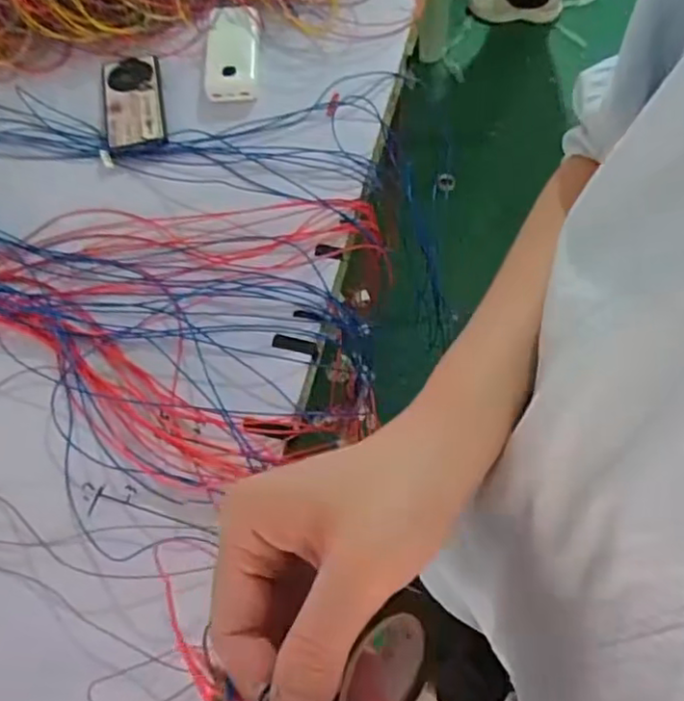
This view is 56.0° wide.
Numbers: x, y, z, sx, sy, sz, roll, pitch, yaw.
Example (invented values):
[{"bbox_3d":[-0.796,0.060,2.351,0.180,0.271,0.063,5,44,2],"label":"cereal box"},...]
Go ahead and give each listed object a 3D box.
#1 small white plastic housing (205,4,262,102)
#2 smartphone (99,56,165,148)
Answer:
[{"bbox_3d":[-0.146,-0.396,0.856,0.072,0.027,0.146,-1,67,3],"label":"small white plastic housing"},{"bbox_3d":[-0.275,-0.327,0.840,0.077,0.015,0.157,-11,67,-2],"label":"smartphone"}]

